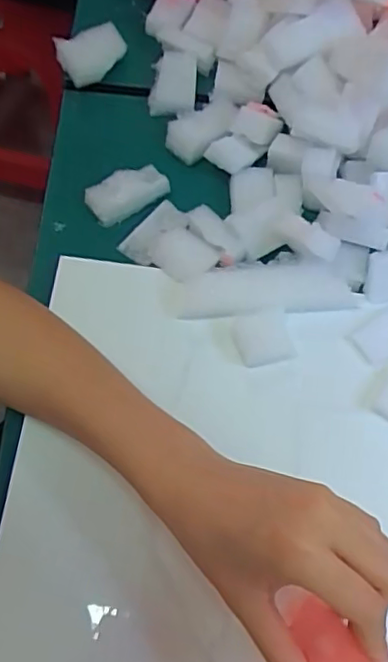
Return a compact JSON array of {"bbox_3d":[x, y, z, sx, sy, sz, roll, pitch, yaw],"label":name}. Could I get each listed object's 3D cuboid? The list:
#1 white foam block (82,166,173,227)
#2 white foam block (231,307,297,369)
[{"bbox_3d":[-0.050,-0.105,0.467,0.062,0.019,0.031,-23,68,-17],"label":"white foam block"},{"bbox_3d":[0.047,0.005,0.419,0.038,0.009,0.036,-12,65,-12],"label":"white foam block"}]

